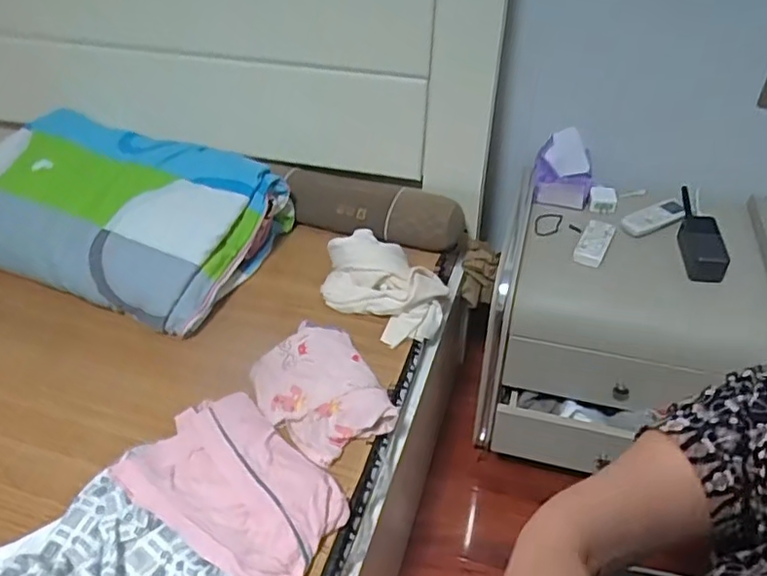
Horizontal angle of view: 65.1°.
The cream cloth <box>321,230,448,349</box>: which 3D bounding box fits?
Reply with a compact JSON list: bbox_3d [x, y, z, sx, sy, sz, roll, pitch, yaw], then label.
[{"bbox_3d":[-0.008,-0.010,1.046,0.227,0.074,0.168,20,45,24],"label":"cream cloth"}]

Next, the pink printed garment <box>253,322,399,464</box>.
[{"bbox_3d":[-0.098,0.147,0.901,0.169,0.035,0.231,-24,45,-23],"label":"pink printed garment"}]

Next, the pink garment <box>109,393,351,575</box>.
[{"bbox_3d":[-0.189,0.241,0.770,0.288,0.031,0.185,22,46,26],"label":"pink garment"}]

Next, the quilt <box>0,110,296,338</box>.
[{"bbox_3d":[-0.525,-0.160,1.163,0.581,0.167,0.376,17,44,22],"label":"quilt"}]

